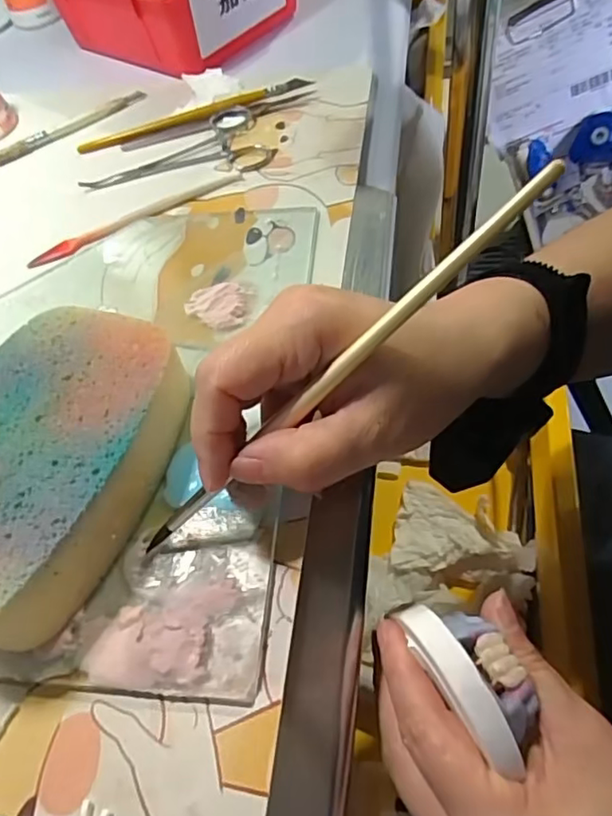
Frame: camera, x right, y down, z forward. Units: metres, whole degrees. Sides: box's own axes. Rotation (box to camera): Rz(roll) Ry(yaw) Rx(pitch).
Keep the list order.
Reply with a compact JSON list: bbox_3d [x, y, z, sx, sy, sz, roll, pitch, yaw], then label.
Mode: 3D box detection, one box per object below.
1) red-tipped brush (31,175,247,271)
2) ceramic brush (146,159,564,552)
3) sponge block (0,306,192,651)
[{"bbox_3d":[-0.103,-0.117,0.361,0.136,0.013,0.012,-28,56,-11],"label":"red-tipped brush"},{"bbox_3d":[0.006,-0.007,0.196,0.188,0.008,0.007,-42,56,22],"label":"ceramic brush"},{"bbox_3d":[-0.106,0.019,0.235,0.089,0.034,0.132,16,59,19],"label":"sponge block"}]

